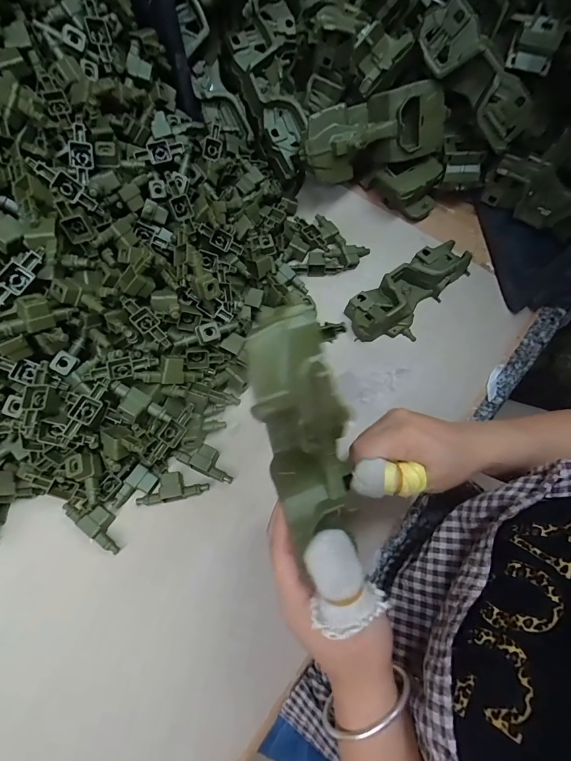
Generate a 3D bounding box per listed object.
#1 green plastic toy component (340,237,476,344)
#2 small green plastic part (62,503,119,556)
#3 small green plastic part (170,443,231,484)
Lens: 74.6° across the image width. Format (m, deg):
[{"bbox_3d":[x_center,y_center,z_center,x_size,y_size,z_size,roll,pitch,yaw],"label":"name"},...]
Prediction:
[{"bbox_3d":[0.159,-0.111,0.461,0.181,0.040,0.070,-36,72,-16],"label":"green plastic toy component"},{"bbox_3d":[-0.177,0.131,0.349,0.065,0.017,0.025,34,69,13],"label":"small green plastic part"},{"bbox_3d":[-0.080,0.079,0.376,0.066,0.014,0.026,26,68,9],"label":"small green plastic part"}]

